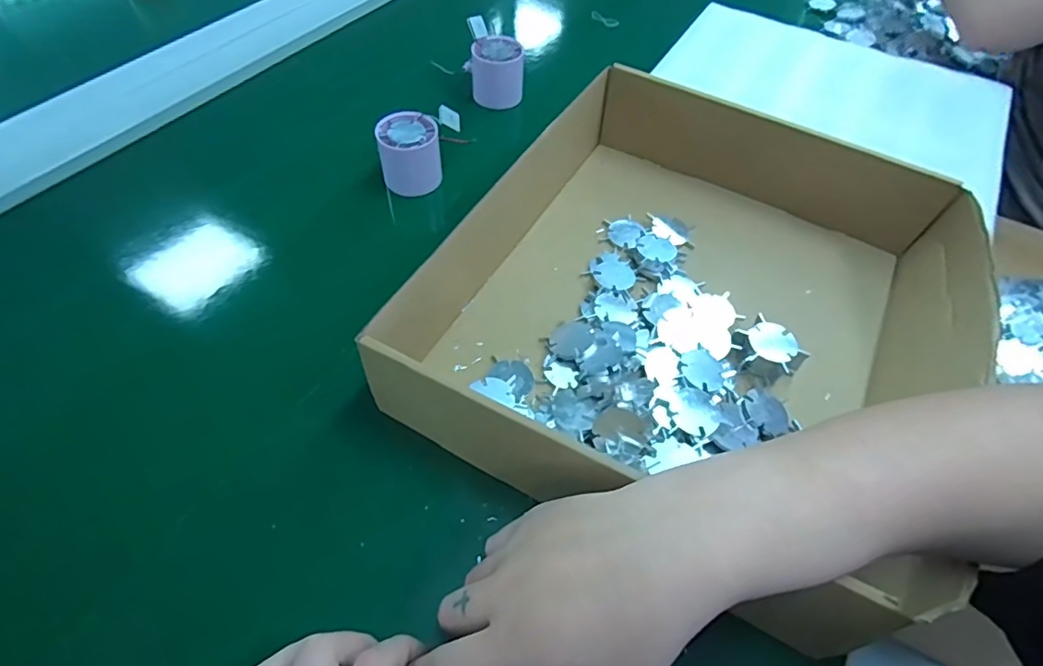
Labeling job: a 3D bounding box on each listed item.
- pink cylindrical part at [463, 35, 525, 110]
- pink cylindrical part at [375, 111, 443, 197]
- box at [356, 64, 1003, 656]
[{"bbox_3d":[-0.027,-0.276,0.585,0.055,0.055,0.044,-8,55,-8],"label":"pink cylindrical part"},{"bbox_3d":[-0.100,-0.161,0.501,0.053,0.051,0.048,-8,55,-8],"label":"pink cylindrical part"},{"bbox_3d":[0.132,-0.025,0.387,0.324,0.082,0.347,24,57,15],"label":"box"}]

